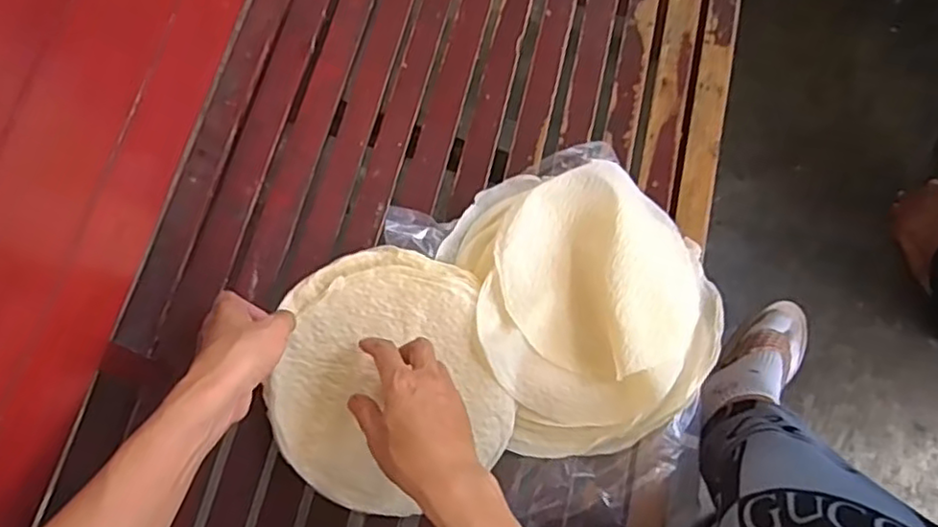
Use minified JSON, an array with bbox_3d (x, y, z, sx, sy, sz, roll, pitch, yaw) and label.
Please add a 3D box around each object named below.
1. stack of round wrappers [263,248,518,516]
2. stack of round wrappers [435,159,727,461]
[{"bbox_3d":[-0.070,0.092,0.554,0.183,0.026,0.203,-15,74,-5],"label":"stack of round wrappers"},{"bbox_3d":[0.103,0.028,0.556,0.197,0.044,0.234,-19,74,-7],"label":"stack of round wrappers"}]

